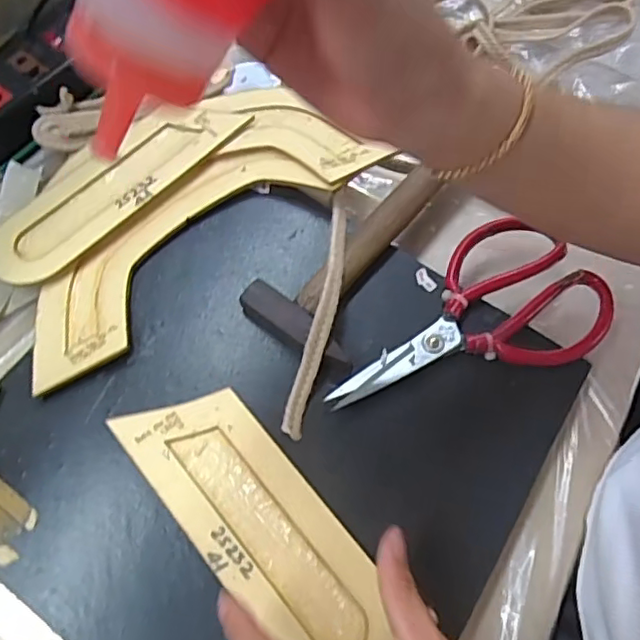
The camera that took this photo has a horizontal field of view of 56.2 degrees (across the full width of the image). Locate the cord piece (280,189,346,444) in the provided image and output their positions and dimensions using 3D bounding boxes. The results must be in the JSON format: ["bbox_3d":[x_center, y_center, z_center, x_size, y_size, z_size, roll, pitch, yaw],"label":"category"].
[{"bbox_3d":[0.002,-0.010,0.378,0.017,0.030,0.162,11,67,4],"label":"cord piece"}]

